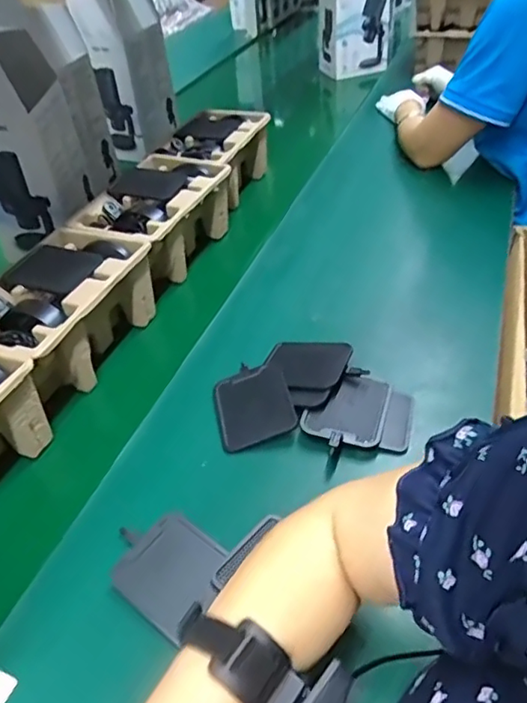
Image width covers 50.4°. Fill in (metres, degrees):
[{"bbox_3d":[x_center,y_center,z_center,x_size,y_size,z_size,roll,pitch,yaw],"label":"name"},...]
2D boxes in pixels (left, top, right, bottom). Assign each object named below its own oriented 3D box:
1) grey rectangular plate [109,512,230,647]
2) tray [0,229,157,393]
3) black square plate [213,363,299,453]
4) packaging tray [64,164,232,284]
[{"bbox_3d":[-0.080,0.177,0.468,0.090,0.015,0.080,24,51,27],"label":"grey rectangular plate"},{"bbox_3d":[-0.244,-0.045,0.682,0.147,0.102,0.236,15,47,20],"label":"tray"},{"bbox_3d":[-0.012,0.055,0.603,0.082,0.007,0.102,-21,45,5],"label":"black square plate"},{"bbox_3d":[-0.157,-0.192,0.848,0.142,0.108,0.230,14,47,19],"label":"packaging tray"}]

